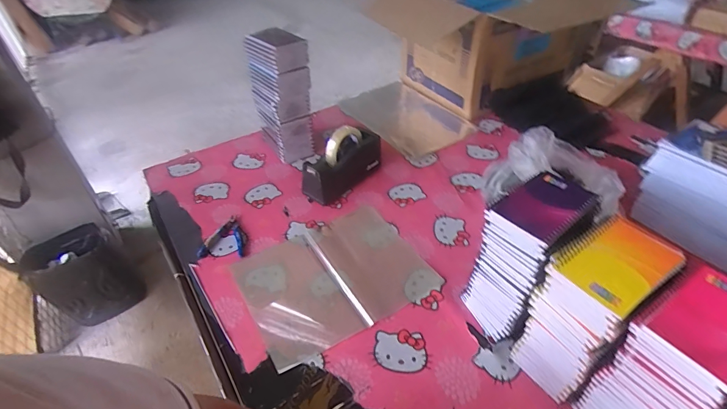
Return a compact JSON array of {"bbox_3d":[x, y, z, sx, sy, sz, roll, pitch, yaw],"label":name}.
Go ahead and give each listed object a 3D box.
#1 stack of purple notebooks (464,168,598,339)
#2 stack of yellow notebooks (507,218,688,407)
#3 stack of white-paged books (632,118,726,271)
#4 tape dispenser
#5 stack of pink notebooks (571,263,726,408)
[{"bbox_3d":[0.236,0.085,0.603,0.136,0.241,0.101,-34,51,-31],"label":"stack of purple notebooks"},{"bbox_3d":[0.288,0.148,0.529,0.132,0.242,0.100,-26,47,-25],"label":"stack of yellow notebooks"},{"bbox_3d":[0.663,-0.023,0.761,0.159,0.172,0.233,-23,46,-23],"label":"stack of white-paged books"},{"bbox_3d":[-0.049,-0.095,0.902,0.196,0.115,0.077,-34,51,-31],"label":"tape dispenser"},{"bbox_3d":[0.358,0.200,0.475,0.129,0.232,0.097,-25,47,-24],"label":"stack of pink notebooks"}]

